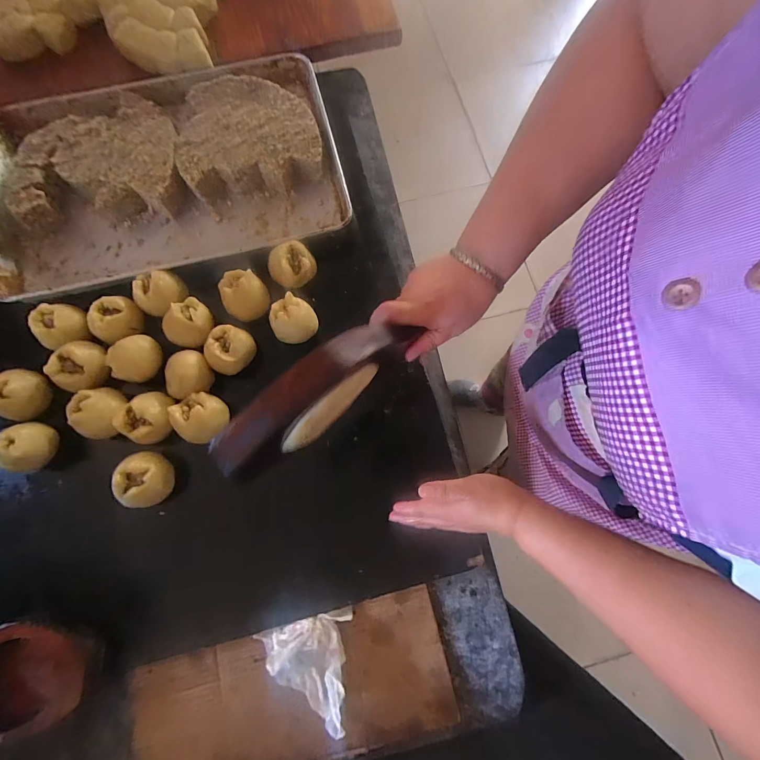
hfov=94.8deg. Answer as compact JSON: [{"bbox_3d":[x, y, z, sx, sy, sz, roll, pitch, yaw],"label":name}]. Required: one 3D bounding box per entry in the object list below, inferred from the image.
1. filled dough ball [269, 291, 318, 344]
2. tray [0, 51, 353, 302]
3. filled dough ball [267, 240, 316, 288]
[{"bbox_3d":[-0.139,-0.096,0.564,0.068,0.061,0.067,0,77,0],"label":"filled dough ball"},{"bbox_3d":[-0.385,-0.373,0.634,0.595,0.069,0.403,-13,77,-3],"label":"tray"},{"bbox_3d":[-0.149,-0.194,0.593,0.077,0.060,0.068,-24,78,-5],"label":"filled dough ball"}]

